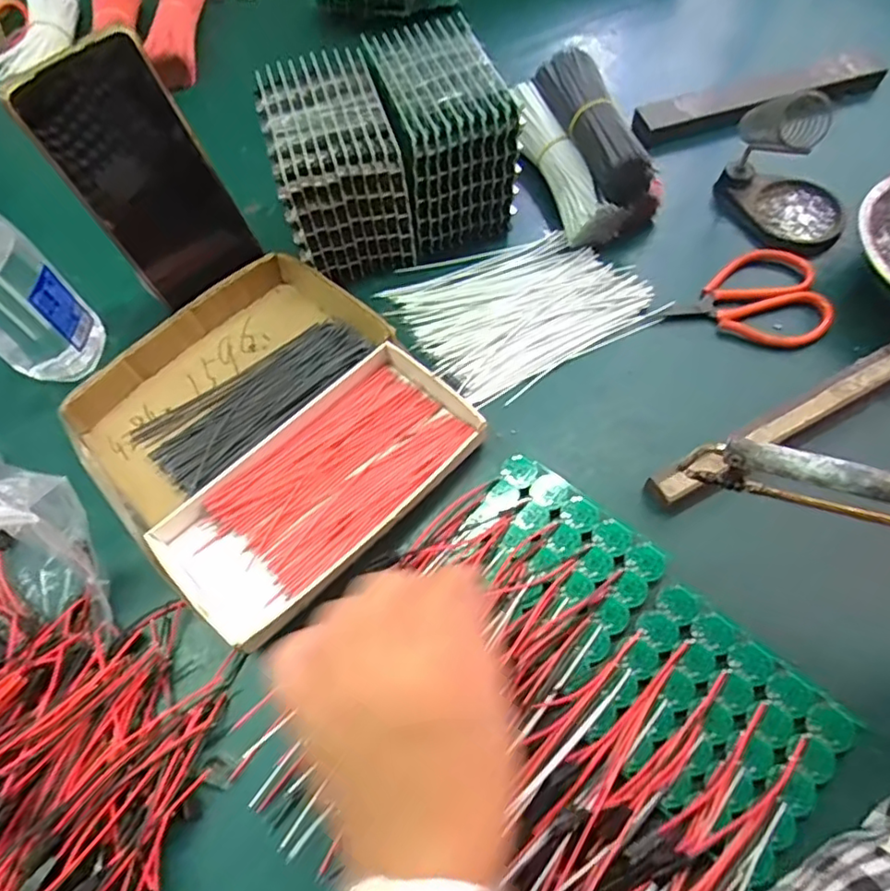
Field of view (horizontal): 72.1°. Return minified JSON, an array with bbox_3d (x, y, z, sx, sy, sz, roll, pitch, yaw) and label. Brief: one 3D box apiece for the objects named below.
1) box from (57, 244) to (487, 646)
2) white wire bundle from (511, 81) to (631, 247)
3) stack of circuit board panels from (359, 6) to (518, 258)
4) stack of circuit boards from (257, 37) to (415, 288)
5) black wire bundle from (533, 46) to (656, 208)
[{"bbox_3d":[-0.113,-0.015,0.387,0.194,0.027,0.211,-41,69,-15],"label":"box"},{"bbox_3d":[0.089,-0.213,0.467,0.035,0.040,0.140,-20,65,-7],"label":"white wire bundle"},{"bbox_3d":[-0.004,-0.225,0.440,0.078,0.111,0.112,-17,63,-7],"label":"stack of circuit board panels"},{"bbox_3d":[-0.077,-0.191,0.430,0.080,0.104,0.102,-19,63,-7],"label":"stack of circuit boards"},{"bbox_3d":[0.106,-0.237,0.439,0.033,0.035,0.140,-16,65,-5],"label":"black wire bundle"}]

